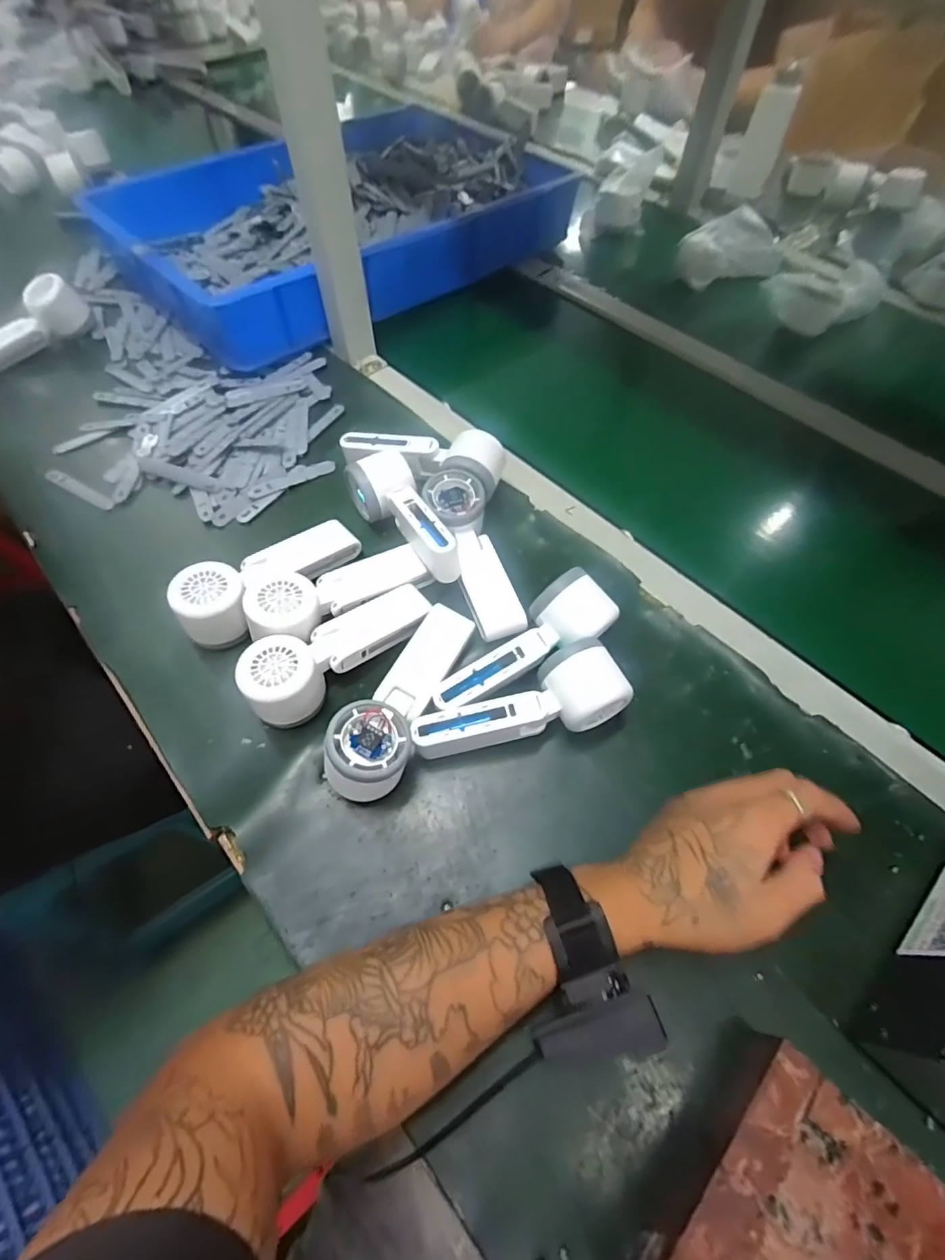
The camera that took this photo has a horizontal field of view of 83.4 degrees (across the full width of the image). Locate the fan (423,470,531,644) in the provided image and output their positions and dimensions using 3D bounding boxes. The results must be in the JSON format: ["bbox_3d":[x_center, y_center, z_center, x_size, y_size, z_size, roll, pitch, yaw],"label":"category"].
[{"bbox_3d":[-0.003,-0.071,0.486,0.058,0.049,0.182,-14,62,-9],"label":"fan"}]

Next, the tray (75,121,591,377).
[{"bbox_3d":[-0.188,-0.610,0.774,0.582,0.082,0.384,-39,69,-20],"label":"tray"}]

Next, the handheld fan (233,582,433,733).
[{"bbox_3d":[-0.110,0.016,0.446,0.171,0.053,0.062,-34,66,-32],"label":"handheld fan"}]

